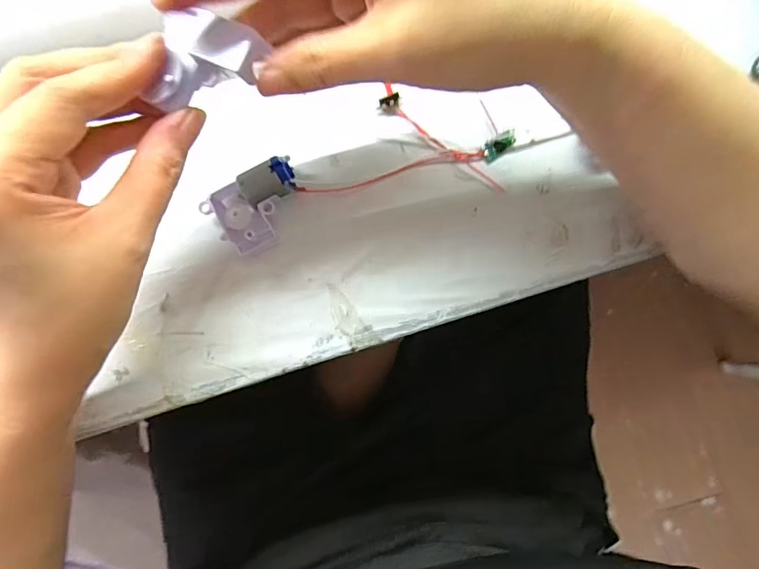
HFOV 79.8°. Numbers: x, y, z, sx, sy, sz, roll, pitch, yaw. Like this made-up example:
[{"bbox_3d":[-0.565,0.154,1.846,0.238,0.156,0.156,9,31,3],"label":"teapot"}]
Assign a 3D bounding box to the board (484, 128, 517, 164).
[{"bbox_3d":[0.064,-0.075,0.242,0.020,0.004,0.009,-38,86,-3],"label":"board"}]

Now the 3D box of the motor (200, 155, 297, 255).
[{"bbox_3d":[-0.063,-0.039,0.233,0.049,0.019,0.033,-25,85,-2],"label":"motor"}]

